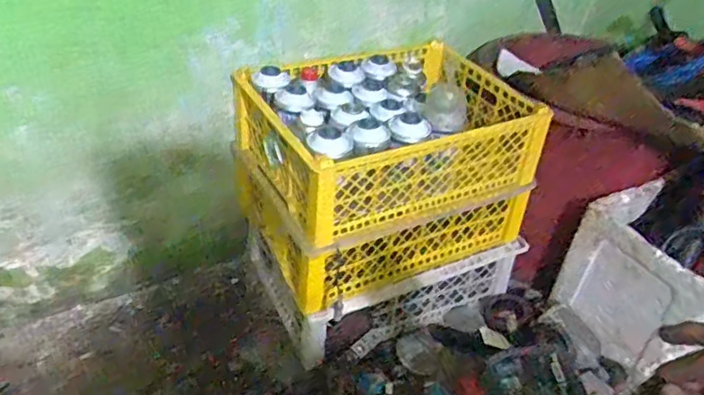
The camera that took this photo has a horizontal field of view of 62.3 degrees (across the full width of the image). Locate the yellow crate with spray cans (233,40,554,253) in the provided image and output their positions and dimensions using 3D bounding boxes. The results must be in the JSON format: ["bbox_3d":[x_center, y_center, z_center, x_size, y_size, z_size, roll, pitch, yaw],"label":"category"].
[{"bbox_3d":[0.053,-0.107,0.958,0.413,0.161,0.305,-13,40,-23],"label":"yellow crate with spray cans"}]

